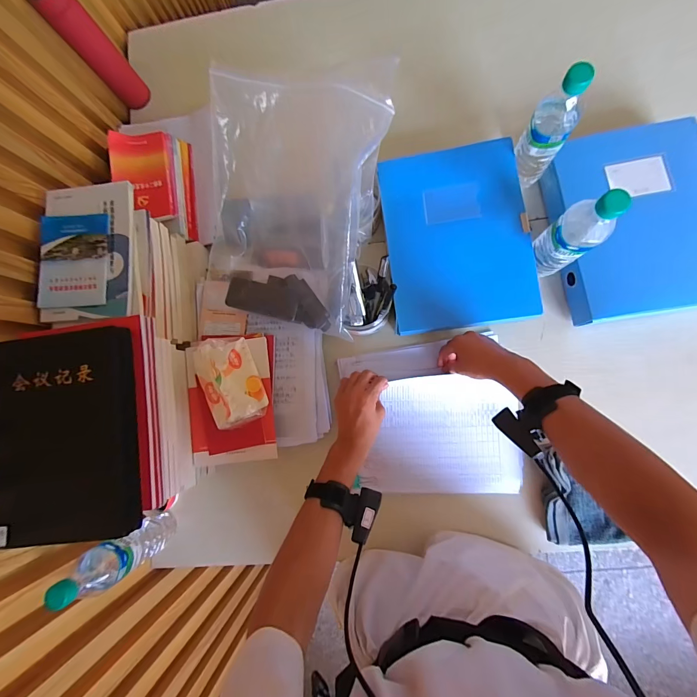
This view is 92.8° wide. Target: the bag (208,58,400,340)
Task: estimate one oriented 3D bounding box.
[{"bbox_3d":[-0.093,-0.228,0.557,0.260,0.083,0.347,15,110,13],"label":"bag"}]

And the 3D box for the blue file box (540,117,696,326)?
[{"bbox_3d":[0.493,-0.216,0.577,0.238,0.060,0.312,-9,83,7],"label":"blue file box"}]

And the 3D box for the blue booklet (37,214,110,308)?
[{"bbox_3d":[-0.414,-0.134,0.499,0.104,0.011,0.142,-3,84,3],"label":"blue booklet"}]

